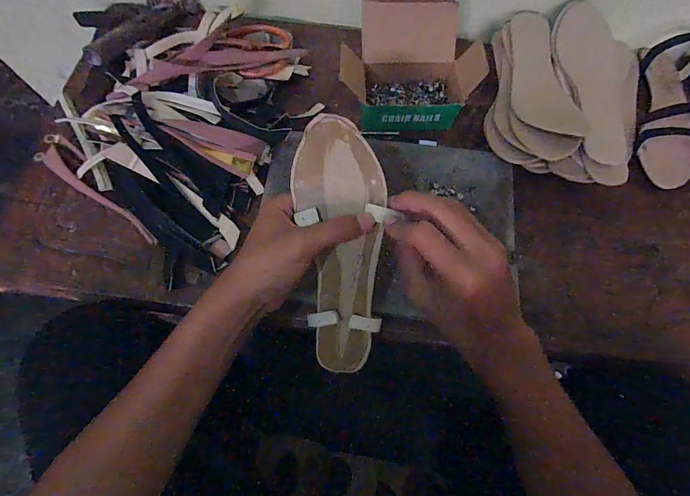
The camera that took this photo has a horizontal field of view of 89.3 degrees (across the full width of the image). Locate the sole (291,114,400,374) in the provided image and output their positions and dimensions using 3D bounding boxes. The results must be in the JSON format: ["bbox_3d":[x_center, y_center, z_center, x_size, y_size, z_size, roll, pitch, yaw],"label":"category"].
[{"bbox_3d":[-0.002,0.006,0.308,0.074,0.030,0.225,-2,107,0],"label":"sole"}]

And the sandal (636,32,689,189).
[{"bbox_3d":[0.435,-0.195,0.460,0.090,0.050,0.258,17,71,5],"label":"sandal"}]

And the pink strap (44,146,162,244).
[{"bbox_3d":[-0.292,-0.059,0.415,0.192,0.012,0.021,38,74,11],"label":"pink strap"}]

